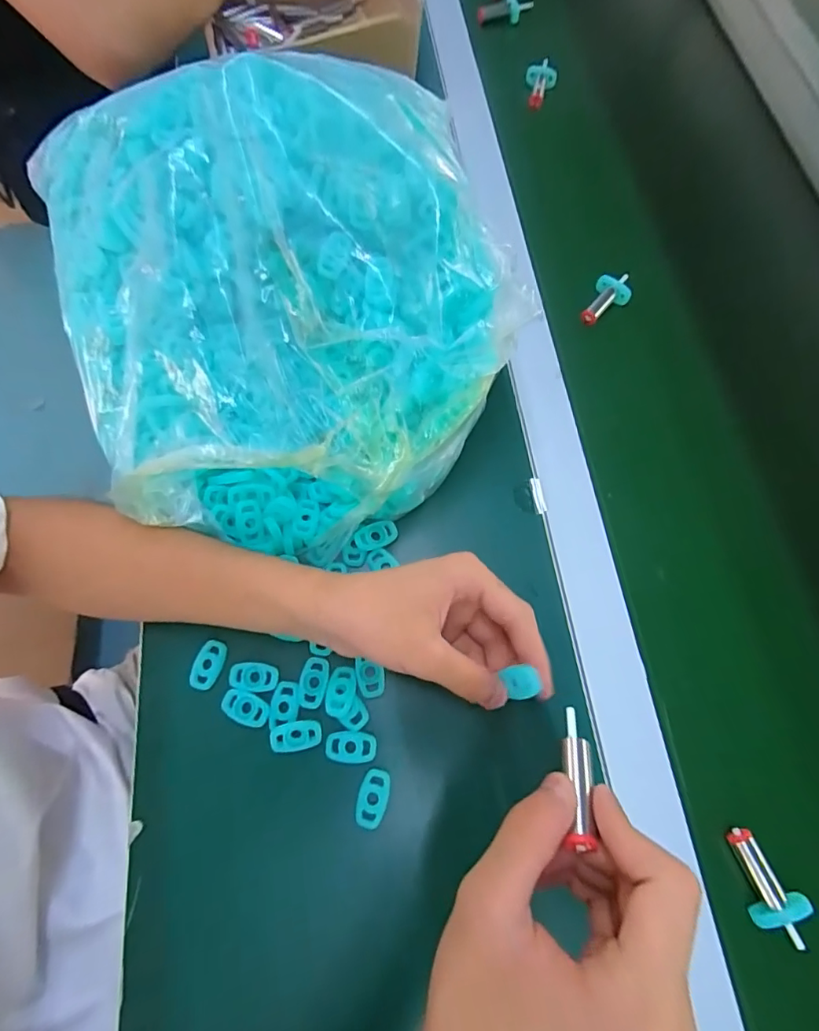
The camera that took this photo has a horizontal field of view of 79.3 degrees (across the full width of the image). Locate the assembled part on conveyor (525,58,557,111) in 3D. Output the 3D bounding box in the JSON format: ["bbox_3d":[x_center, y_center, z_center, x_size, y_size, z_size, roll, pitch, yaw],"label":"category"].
[{"bbox_3d":[0.144,-0.478,0.552,0.033,0.024,0.058,13,72,6],"label":"assembled part on conveyor"}]

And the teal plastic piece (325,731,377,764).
[{"bbox_3d":[-0.038,0.149,0.317,0.032,0.004,0.019,-2,71,1],"label":"teal plastic piece"}]

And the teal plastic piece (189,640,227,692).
[{"bbox_3d":[-0.138,0.102,0.337,0.019,0.004,0.033,18,73,8],"label":"teal plastic piece"}]

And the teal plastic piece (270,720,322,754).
[{"bbox_3d":[-0.073,0.143,0.319,0.032,0.005,0.017,-10,71,-1],"label":"teal plastic piece"}]

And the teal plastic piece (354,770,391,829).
[{"bbox_3d":[-0.023,0.176,0.307,0.018,0.004,0.032,14,72,7],"label":"teal plastic piece"}]

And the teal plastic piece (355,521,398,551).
[{"bbox_3d":[-0.024,0.015,0.363,0.031,0.008,0.017,-22,72,-5],"label":"teal plastic piece"}]

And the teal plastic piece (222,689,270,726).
[{"bbox_3d":[-0.108,0.128,0.327,0.033,0.005,0.018,17,73,8],"label":"teal plastic piece"}]

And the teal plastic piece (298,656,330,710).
[{"bbox_3d":[-0.064,0.112,0.331,0.019,0.004,0.032,12,72,6],"label":"teal plastic piece"}]

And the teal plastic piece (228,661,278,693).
[{"bbox_3d":[-0.106,0.109,0.333,0.034,0.004,0.019,1,71,2],"label":"teal plastic piece"}]

